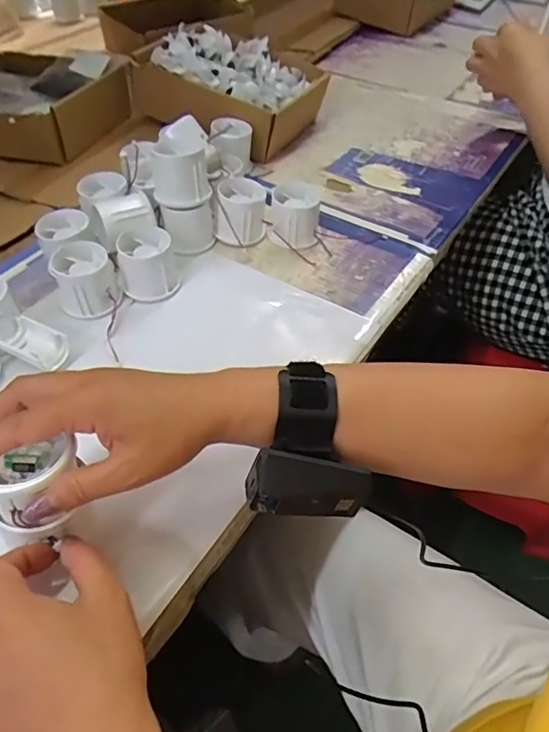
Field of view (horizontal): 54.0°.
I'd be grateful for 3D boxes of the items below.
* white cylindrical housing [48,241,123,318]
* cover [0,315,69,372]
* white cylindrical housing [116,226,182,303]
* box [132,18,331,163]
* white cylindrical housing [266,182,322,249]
[{"bbox_3d":[-0.176,-0.082,0.506,0.056,0.044,0.055,-14,51,-13],"label":"white cylindrical housing"},{"bbox_3d":[-0.205,-0.018,0.462,0.055,0.022,0.033,21,52,17],"label":"cover"},{"bbox_3d":[-0.124,-0.099,0.522,0.051,0.048,0.056,1,49,-1],"label":"white cylindrical housing"},{"bbox_3d":[-0.054,-0.381,0.737,0.211,0.096,0.183,21,52,17],"label":"box"},{"bbox_3d":[0.021,-0.163,0.579,0.054,0.042,0.062,2,49,1],"label":"white cylindrical housing"}]

